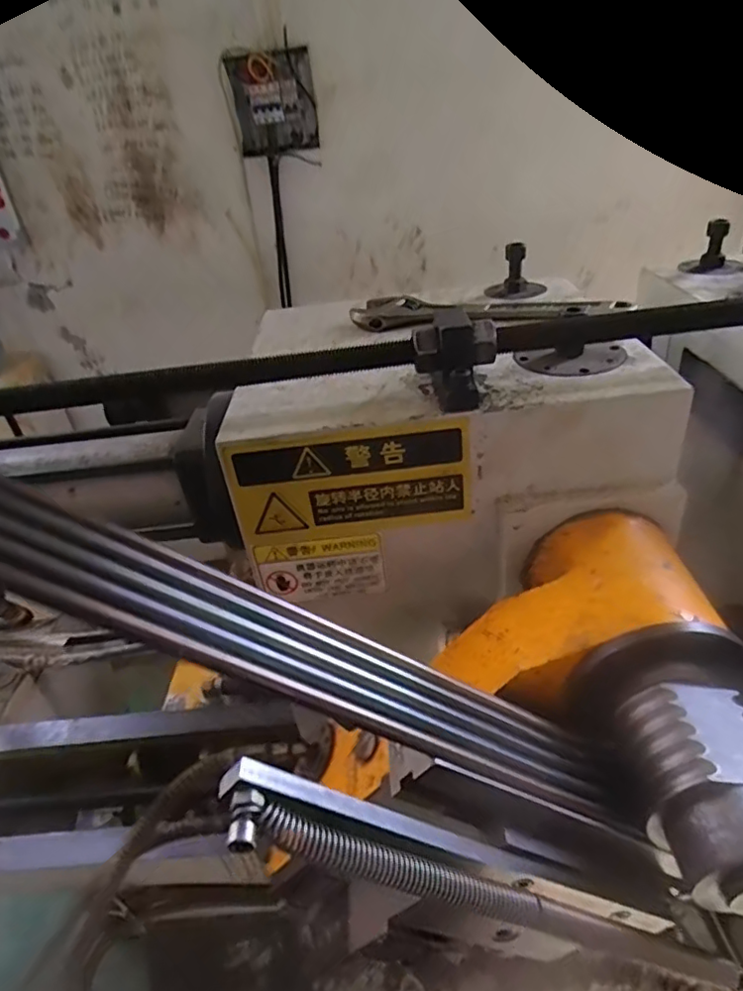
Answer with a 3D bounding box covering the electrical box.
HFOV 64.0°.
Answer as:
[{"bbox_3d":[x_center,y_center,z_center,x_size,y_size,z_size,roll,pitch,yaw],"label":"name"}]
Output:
[{"bbox_3d":[-0.224,-0.901,1.372,0.191,0.195,0.058,-10,35,-3],"label":"electrical box"}]

